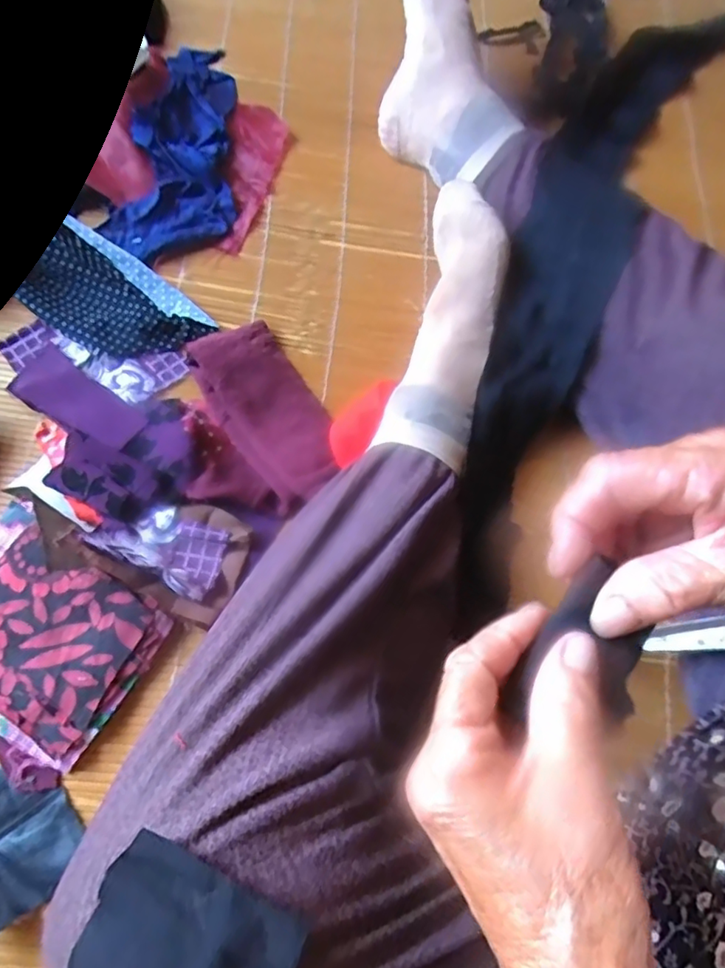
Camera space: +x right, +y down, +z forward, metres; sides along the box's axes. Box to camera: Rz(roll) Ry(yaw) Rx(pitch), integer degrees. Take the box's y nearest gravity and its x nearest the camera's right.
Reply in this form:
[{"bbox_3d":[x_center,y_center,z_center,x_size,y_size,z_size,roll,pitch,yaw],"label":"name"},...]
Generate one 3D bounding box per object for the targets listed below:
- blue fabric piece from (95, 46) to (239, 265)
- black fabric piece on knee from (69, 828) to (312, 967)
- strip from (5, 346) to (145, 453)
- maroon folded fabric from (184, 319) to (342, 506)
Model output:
[{"bbox_3d":[-0.145,-0.295,0.492,0.095,0.037,0.251,8,69,1],"label":"blue fabric piece"},{"bbox_3d":[-0.057,0.152,0.183,0.064,0.011,0.053,24,70,7],"label":"black fabric piece on knee"},{"bbox_3d":[-0.201,-0.058,0.404,0.097,0.008,0.043,35,69,5],"label":"strip"},{"bbox_3d":[-0.066,-0.056,0.419,0.071,0.033,0.137,-35,74,-14],"label":"maroon folded fabric"}]

